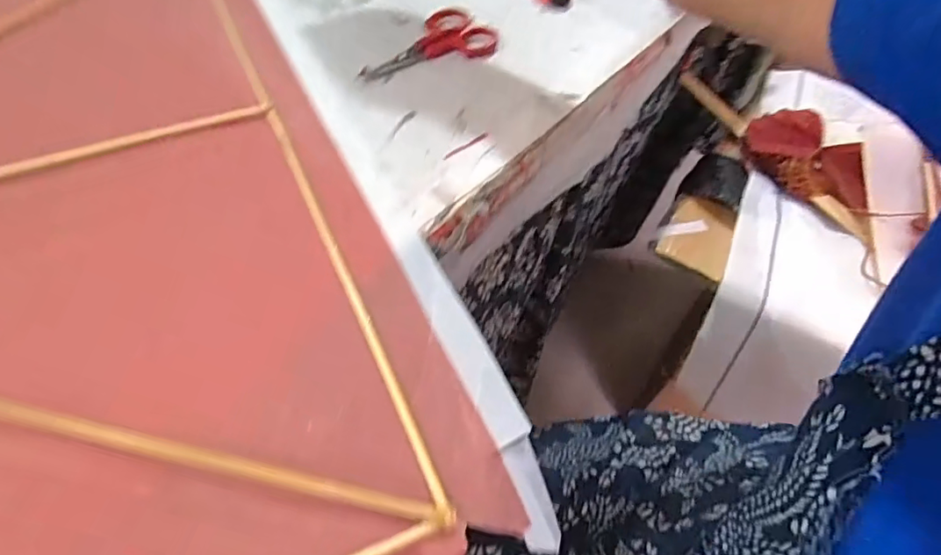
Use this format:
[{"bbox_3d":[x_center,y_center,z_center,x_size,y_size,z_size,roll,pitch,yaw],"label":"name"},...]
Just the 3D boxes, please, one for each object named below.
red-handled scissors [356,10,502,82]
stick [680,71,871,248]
[{"bbox_3d":[-0.039,-0.191,0.447,0.121,0.013,0.060,-20,59,-19],"label":"red-handled scissors"},{"bbox_3d":[0.406,-0.177,0.721,0.120,0.033,0.305,-28,62,-23],"label":"stick"}]

